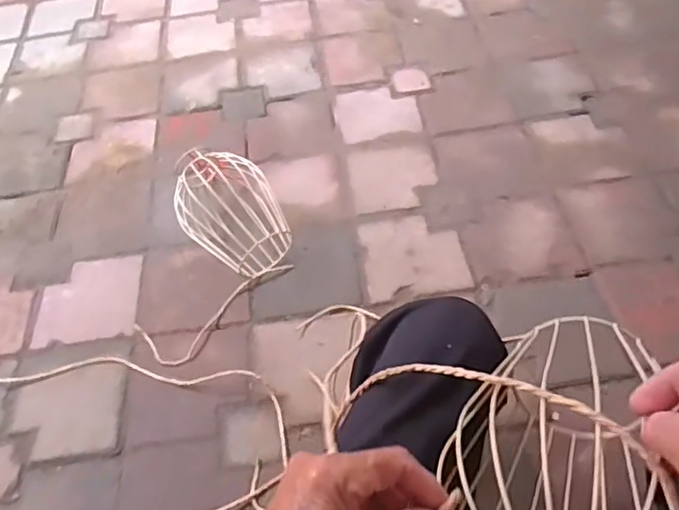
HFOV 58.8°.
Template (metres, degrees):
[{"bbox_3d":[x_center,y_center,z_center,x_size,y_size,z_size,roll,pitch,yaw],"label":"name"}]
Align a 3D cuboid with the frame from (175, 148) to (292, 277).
[{"bbox_3d":[-0.213,-0.088,1.129,0.160,0.157,0.234,-26,55,-13],"label":"frame"}]

